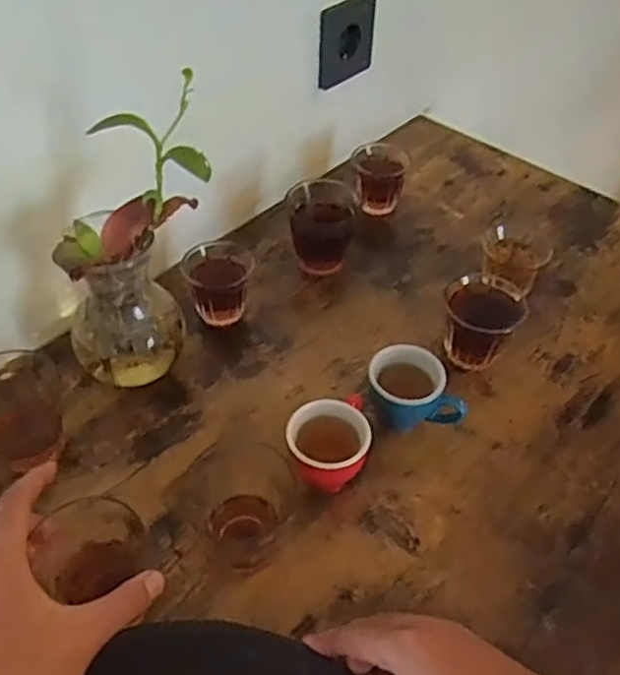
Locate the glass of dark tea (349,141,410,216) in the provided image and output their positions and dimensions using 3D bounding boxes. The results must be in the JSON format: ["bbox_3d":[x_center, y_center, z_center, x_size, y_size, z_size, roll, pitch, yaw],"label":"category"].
[{"bbox_3d":[0.077,-0.185,0.807,0.062,0.063,0.055,-15,49,-15],"label":"glass of dark tea"}]

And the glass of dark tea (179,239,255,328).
[{"bbox_3d":[-0.090,-0.052,0.685,0.067,0.070,0.057,-6,48,-8],"label":"glass of dark tea"}]

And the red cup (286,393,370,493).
[{"bbox_3d":[0.014,0.092,0.553,0.063,0.067,0.059,-3,47,-4],"label":"red cup"}]

